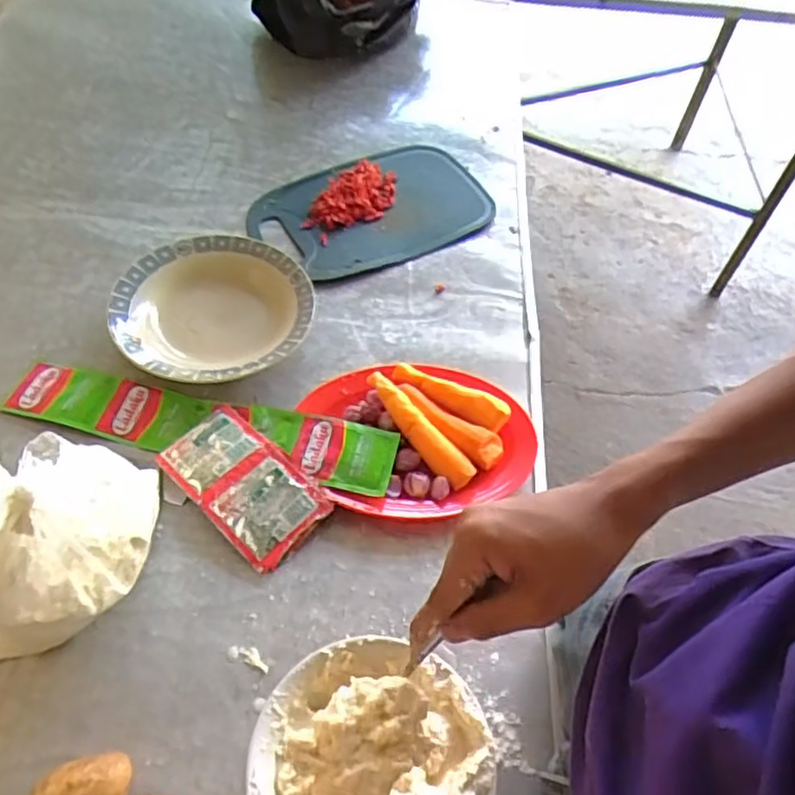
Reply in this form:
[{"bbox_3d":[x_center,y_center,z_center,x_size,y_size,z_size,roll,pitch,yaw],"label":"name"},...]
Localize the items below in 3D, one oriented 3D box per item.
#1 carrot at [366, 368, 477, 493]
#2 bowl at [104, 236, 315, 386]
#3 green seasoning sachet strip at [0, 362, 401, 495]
[{"bbox_3d":[0.018,0.029,0.615,0.028,0.032,0.136,-36,65,-25],"label":"carrot"},{"bbox_3d":[-0.192,-0.090,0.685,0.193,0.046,0.192,2,55,-3],"label":"bowl"},{"bbox_3d":[-0.185,0.022,0.609,0.368,0.024,0.065,13,55,4],"label":"green seasoning sachet strip"}]

